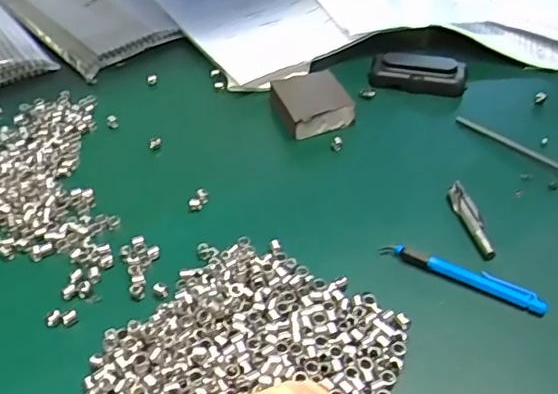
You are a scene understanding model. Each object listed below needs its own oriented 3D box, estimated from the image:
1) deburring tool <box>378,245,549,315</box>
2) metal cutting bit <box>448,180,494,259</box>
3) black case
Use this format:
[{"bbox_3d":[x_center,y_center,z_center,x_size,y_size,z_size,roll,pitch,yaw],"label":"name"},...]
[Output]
[{"bbox_3d":[0.142,0.059,0.444,0.127,0.014,0.011,21,47,22],"label":"deburring tool"},{"bbox_3d":[0.164,0.016,0.490,0.012,0.015,0.089,-4,43,-3],"label":"metal cutting bit"},{"bbox_3d":[0.162,-0.145,0.665,0.107,0.034,0.049,7,44,9],"label":"black case"}]

